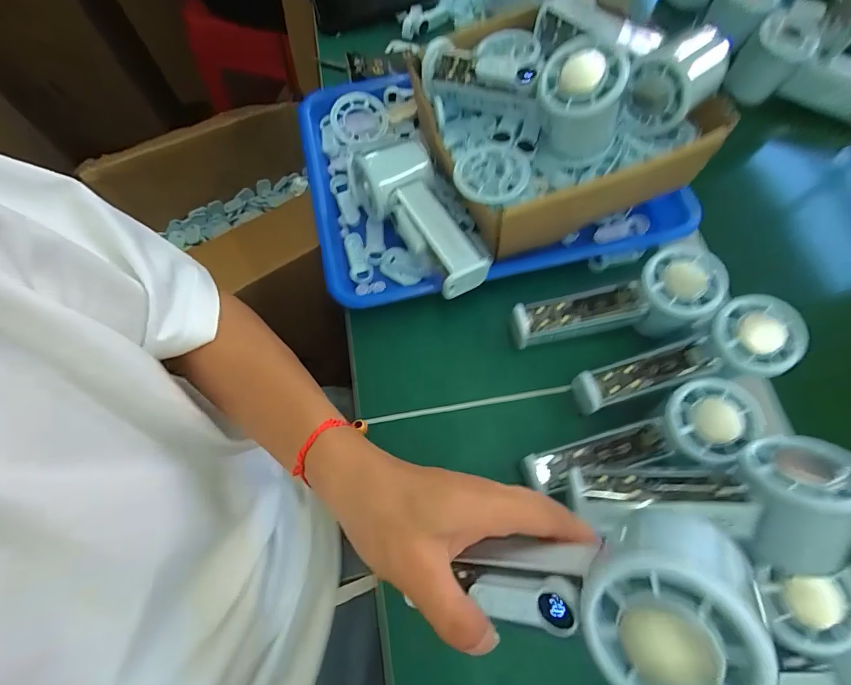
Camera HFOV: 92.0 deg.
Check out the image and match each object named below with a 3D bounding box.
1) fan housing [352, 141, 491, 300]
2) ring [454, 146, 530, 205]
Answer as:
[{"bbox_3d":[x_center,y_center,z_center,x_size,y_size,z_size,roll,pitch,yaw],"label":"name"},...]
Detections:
[{"bbox_3d":[-0.003,-0.105,0.358,0.060,0.055,0.153,-30,73,-10],"label":"fan housing"},{"bbox_3d":[0.053,-0.131,0.327,0.058,0.015,0.053,0,70,0],"label":"ring"}]

